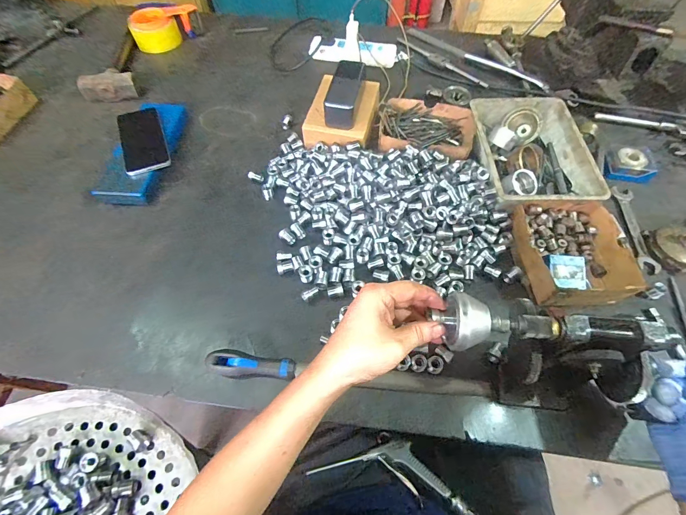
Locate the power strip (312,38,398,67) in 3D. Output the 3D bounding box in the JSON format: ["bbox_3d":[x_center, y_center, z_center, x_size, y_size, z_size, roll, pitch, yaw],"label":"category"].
[{"bbox_3d":[0.025,-0.491,0.797,0.203,0.033,0.065,6,59,4],"label":"power strip"}]

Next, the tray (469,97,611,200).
[{"bbox_3d":[0.328,-0.186,0.587,0.169,0.052,0.239,-1,59,0],"label":"tray"}]

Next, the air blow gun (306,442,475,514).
[{"bbox_3d":[0.089,0.320,0.491,0.223,0.026,0.090,11,30,10],"label":"air blow gun"}]

